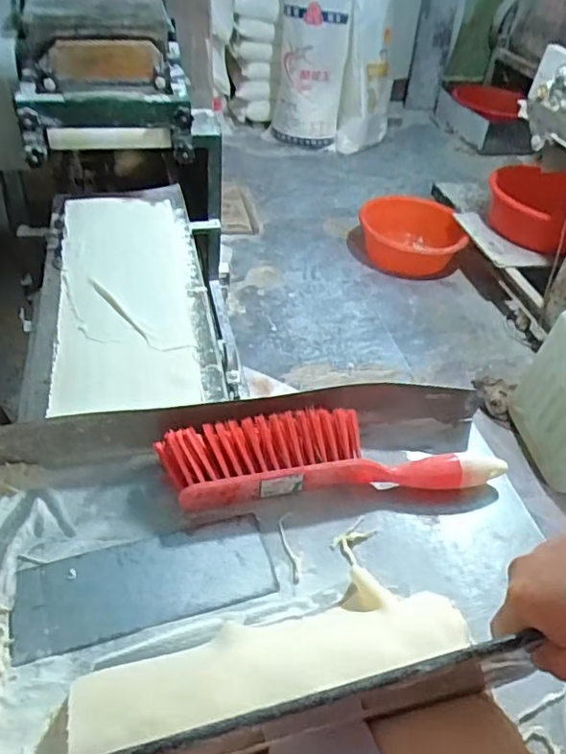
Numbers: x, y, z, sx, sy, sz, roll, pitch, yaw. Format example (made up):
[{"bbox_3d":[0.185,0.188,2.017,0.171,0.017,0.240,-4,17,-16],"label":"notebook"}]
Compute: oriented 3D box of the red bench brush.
[{"bbox_3d":[0.045,0.070,0.531,0.306,0.039,0.080,-1,43,-9],"label":"red bench brush"}]

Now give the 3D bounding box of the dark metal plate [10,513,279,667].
[{"bbox_3d":[-0.107,0.160,0.455,0.194,0.006,0.073,-9,45,-17],"label":"dark metal plate"}]

